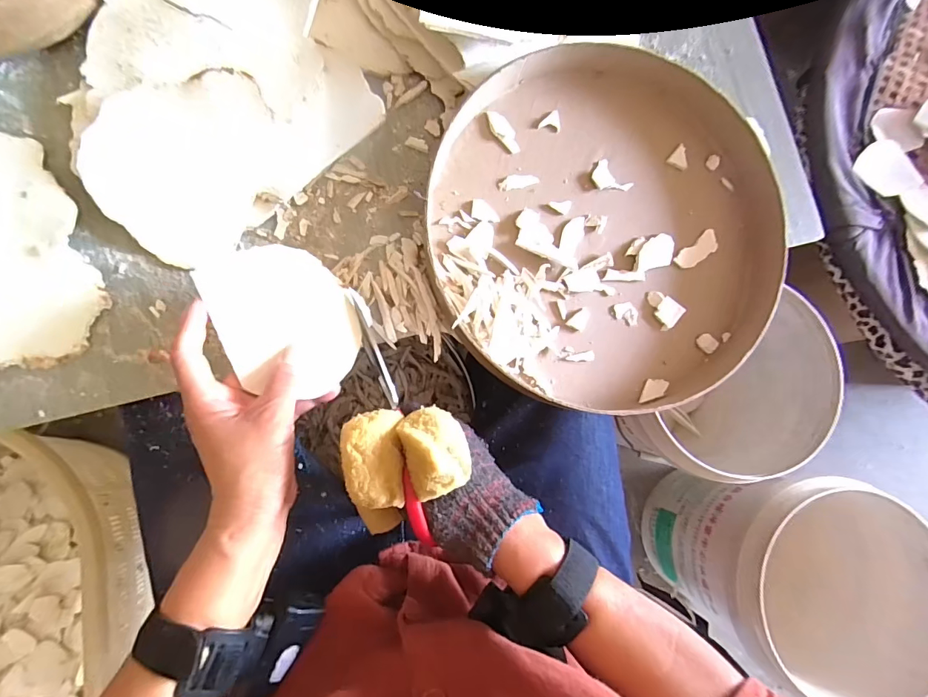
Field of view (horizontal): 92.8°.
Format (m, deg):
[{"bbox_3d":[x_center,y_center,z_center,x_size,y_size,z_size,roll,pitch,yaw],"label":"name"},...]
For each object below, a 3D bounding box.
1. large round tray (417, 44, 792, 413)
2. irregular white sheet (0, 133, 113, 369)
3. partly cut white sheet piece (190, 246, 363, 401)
[{"bbox_3d":[0.126,-0.109,0.379,0.299,0.038,0.311,0,87,-7],"label":"large round tray"},{"bbox_3d":[-0.362,-0.077,0.339,0.124,0.015,0.190,-23,86,-8],"label":"irregular white sheet"},{"bbox_3d":[-0.127,-0.023,0.321,0.091,0.006,0.111,-26,90,-22],"label":"partly cut white sheet piece"}]

